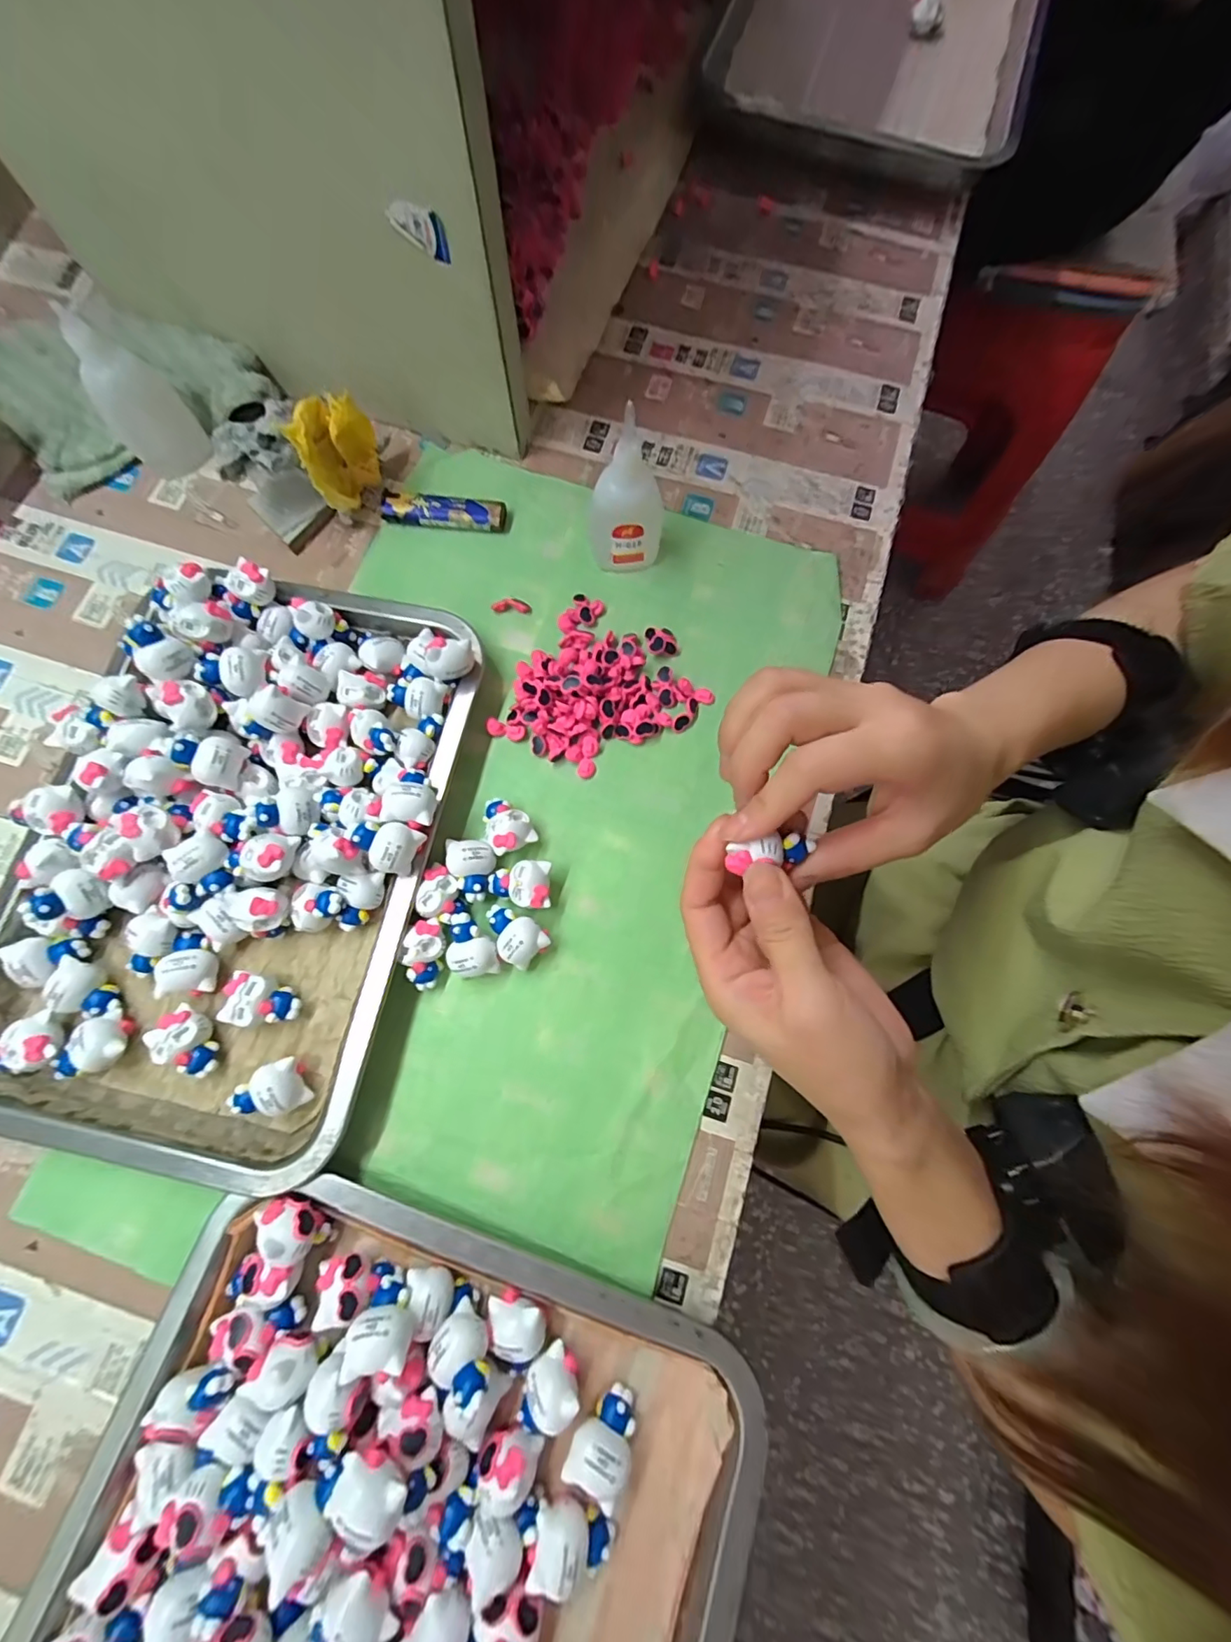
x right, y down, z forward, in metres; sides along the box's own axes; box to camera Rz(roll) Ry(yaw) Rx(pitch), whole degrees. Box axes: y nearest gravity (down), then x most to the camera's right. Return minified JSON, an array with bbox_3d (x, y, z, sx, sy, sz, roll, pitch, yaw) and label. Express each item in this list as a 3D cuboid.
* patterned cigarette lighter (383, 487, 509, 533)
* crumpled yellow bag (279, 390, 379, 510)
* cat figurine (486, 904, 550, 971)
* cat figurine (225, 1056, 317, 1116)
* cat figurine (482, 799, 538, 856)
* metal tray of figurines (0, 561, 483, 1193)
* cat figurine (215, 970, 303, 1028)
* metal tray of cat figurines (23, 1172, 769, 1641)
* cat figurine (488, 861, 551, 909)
[{"bbox_3d":[-0.113,-0.203,0.361,0.080,0.010,0.021,5,75,1],"label":"patterned cigarette lighter"},{"bbox_3d":[-0.163,-0.217,0.335,0.044,0.062,0.036,-27,77,-7],"label":"crumpled yellow bag"},{"bbox_3d":[-0.053,0.060,0.290,0.035,0.021,0.023,34,77,8],"label":"cat figurine"},{"bbox_3d":[-0.167,0.132,0.267,0.031,0.021,0.024,-27,77,-7],"label":"cat figurine"},{"bbox_3d":[-0.060,0.002,0.305,0.024,0.019,0.034,-25,76,-7],"label":"cat figurine"},{"bbox_3d":[-0.203,0.008,0.290,0.208,0.049,0.310,13,75,3],"label":"metal tray of figurines"},{"bbox_3d":[-0.177,0.091,0.279,0.033,0.021,0.024,8,75,2],"label":"cat figurine"},{"bbox_3d":[-0.096,0.335,0.204,0.261,0.044,0.311,19,76,5],"label":"metal tray of cat figurines"},{"bbox_3d":[-0.052,0.034,0.297,0.034,0.018,0.024,2,75,0],"label":"cat figurine"}]

